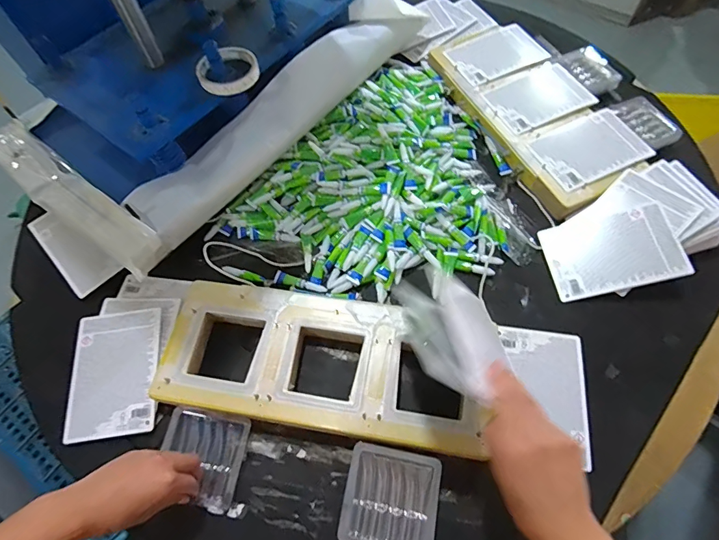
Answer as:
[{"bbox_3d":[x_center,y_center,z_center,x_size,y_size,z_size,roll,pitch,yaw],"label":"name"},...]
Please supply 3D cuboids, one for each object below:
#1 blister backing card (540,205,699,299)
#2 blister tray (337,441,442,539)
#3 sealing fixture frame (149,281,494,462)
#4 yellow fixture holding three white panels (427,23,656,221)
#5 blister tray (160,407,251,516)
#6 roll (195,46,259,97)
[{"bbox_3d":[0.362,-0.027,0.612,0.168,0.009,0.117,-16,63,16],"label":"blister backing card"},{"bbox_3d":[0.037,0.266,0.489,0.103,0.028,0.106,10,62,8],"label":"blister tray"},{"bbox_3d":[-0.049,0.124,0.556,0.413,0.038,0.164,8,61,7],"label":"sealing fixture frame"},{"bbox_3d":[0.308,-0.288,0.751,0.200,0.031,0.417,-23,62,-10],"label":"yellow fixture holding three white panels"},{"bbox_3d":[-0.196,0.231,0.522,0.103,0.014,0.104,8,61,7],"label":"blister tray"},{"bbox_3d":[-0.196,-0.297,0.633,0.087,0.025,0.087,-28,63,-12],"label":"roll"}]

